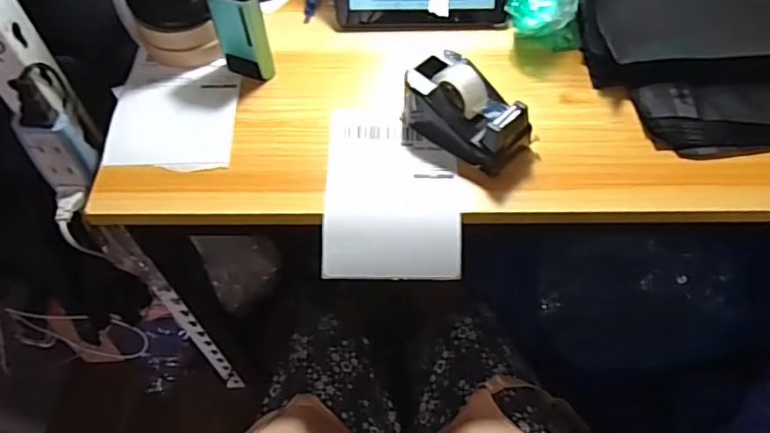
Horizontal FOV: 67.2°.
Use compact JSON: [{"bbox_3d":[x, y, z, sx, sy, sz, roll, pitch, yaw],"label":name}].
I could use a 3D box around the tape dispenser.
[{"bbox_3d":[0.063,-0.081,0.449,0.050,0.047,0.097,-39,65,-21],"label":"tape dispenser"}]

